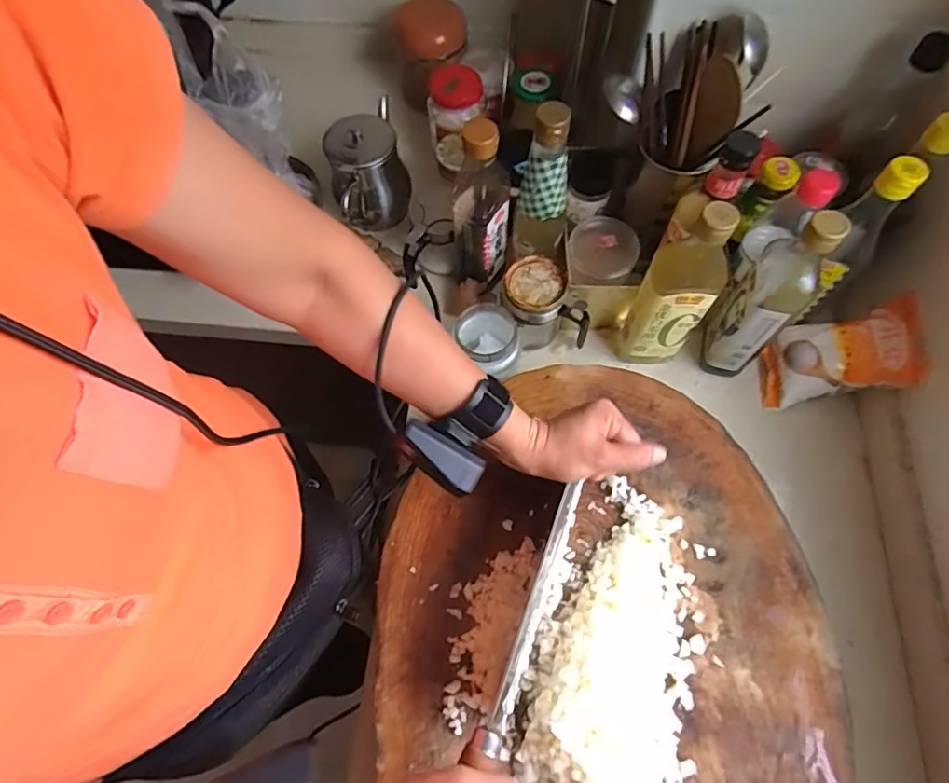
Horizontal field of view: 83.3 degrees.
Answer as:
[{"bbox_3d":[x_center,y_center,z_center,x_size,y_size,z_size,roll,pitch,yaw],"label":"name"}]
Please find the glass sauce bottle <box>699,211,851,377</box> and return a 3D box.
[{"bbox_3d":[0.306,-0.098,0.563,0.051,0.242,0.067,13,68,6],"label":"glass sauce bottle"}]

